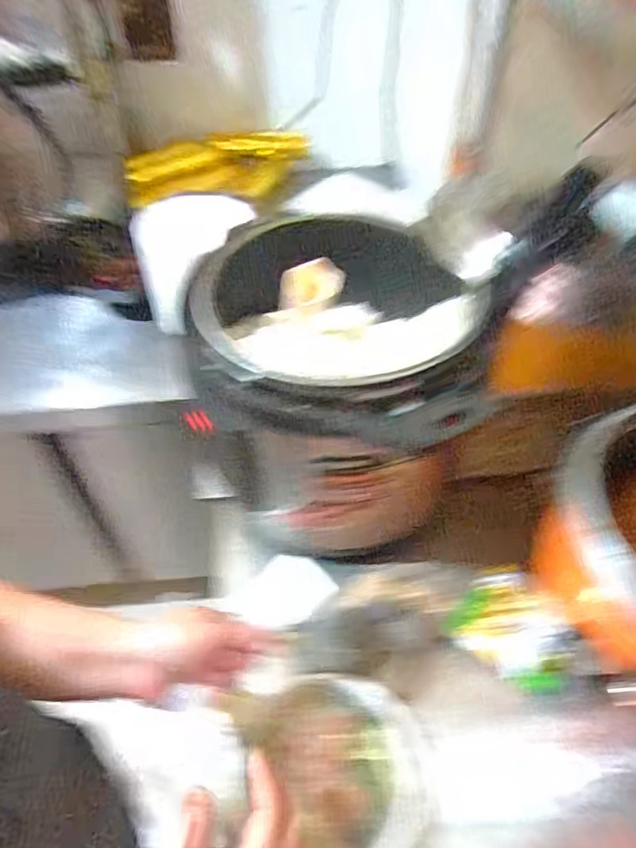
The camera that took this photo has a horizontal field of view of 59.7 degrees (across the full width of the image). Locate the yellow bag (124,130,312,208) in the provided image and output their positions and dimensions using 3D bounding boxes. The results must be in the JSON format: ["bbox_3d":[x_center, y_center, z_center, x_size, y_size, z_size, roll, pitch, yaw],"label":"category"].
[{"bbox_3d":[-0.201,-0.543,1.170,0.370,0.096,0.157,-3,48,-2],"label":"yellow bag"}]

